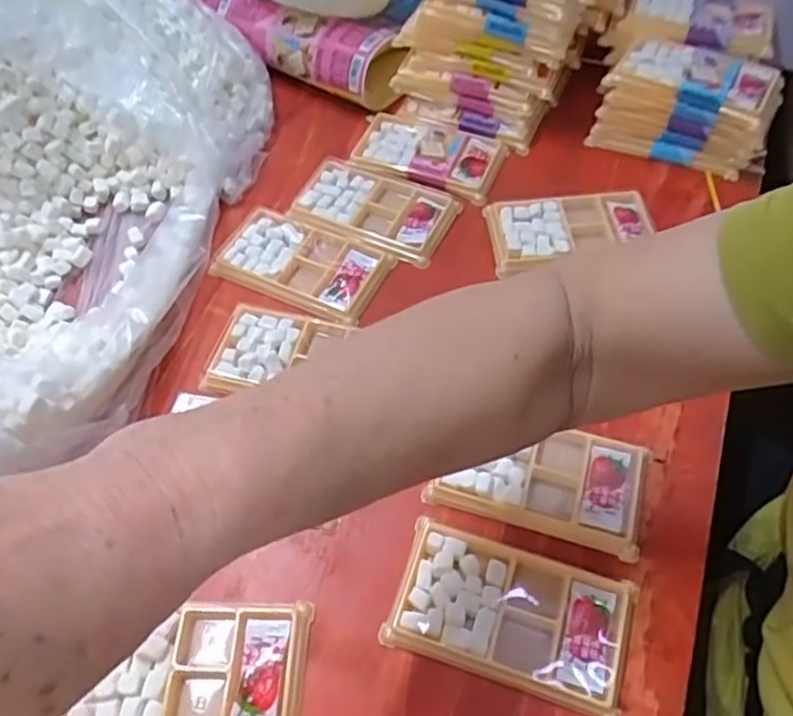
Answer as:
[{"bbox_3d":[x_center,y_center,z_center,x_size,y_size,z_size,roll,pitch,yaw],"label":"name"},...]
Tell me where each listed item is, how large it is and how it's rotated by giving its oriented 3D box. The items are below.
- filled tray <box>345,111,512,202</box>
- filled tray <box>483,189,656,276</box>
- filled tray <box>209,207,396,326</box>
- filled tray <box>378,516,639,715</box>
[{"bbox_3d":[0.030,-0.197,0.620,0.133,0.016,0.084,22,60,16],"label":"filled tray"},{"bbox_3d":[0.148,-0.111,0.564,0.135,0.016,0.074,-7,57,-2],"label":"filled tray"},{"bbox_3d":[-0.078,-0.080,0.552,0.133,0.015,0.073,22,60,16],"label":"filled tray"},{"bbox_3d":[0.069,0.151,0.396,0.136,0.013,0.076,15,59,12],"label":"filled tray"}]

